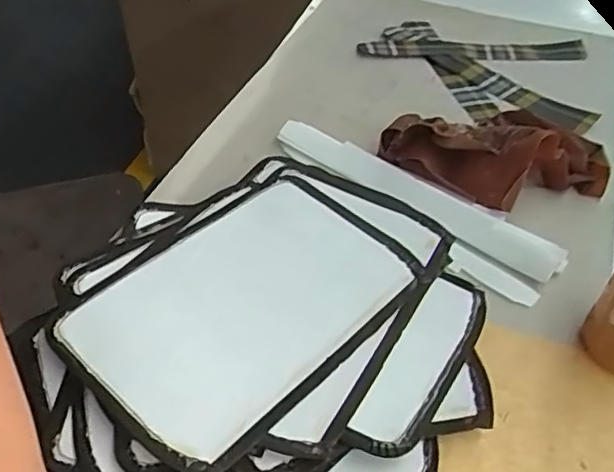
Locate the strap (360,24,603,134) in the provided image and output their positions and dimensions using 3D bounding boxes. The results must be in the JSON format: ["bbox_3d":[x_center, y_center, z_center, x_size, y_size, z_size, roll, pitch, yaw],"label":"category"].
[{"bbox_3d":[0.178,-0.180,0.698,0.239,0.024,0.150,13,45,9],"label":"strap"}]

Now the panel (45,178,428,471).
[{"bbox_3d":[-0.039,0.041,0.432,0.227,0.007,0.157,-34,56,-32],"label":"panel"}]

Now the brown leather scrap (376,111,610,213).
[{"bbox_3d":[0.157,-0.070,0.544,0.191,0.059,0.086,12,45,11],"label":"brown leather scrap"}]

